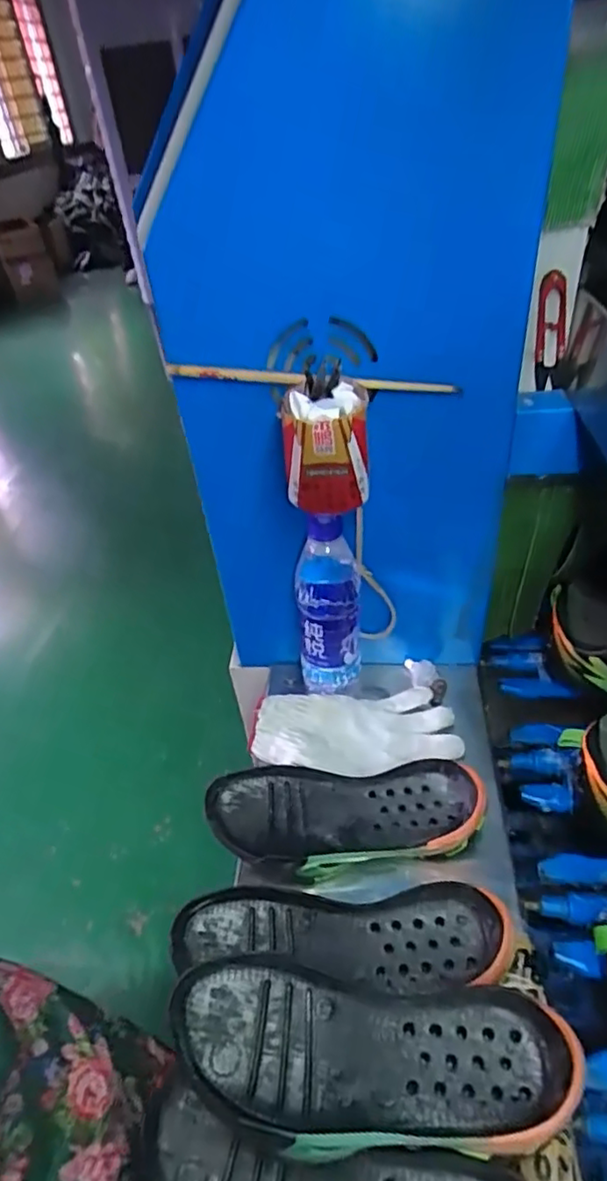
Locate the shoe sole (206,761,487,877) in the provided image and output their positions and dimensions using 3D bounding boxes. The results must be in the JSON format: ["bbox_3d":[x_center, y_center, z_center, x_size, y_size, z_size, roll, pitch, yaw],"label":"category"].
[{"bbox_3d":[0.034,0.193,0.525,0.233,0.026,0.084,-2,40,6],"label":"shoe sole"}]

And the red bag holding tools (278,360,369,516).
[{"bbox_3d":[0.020,-0.117,0.479,0.064,0.091,0.071,2,41,11],"label":"red bag holding tools"}]

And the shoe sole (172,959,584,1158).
[{"bbox_3d":[0.038,0.299,0.379,0.241,0.049,0.091,2,41,11],"label":"shoe sole"}]

